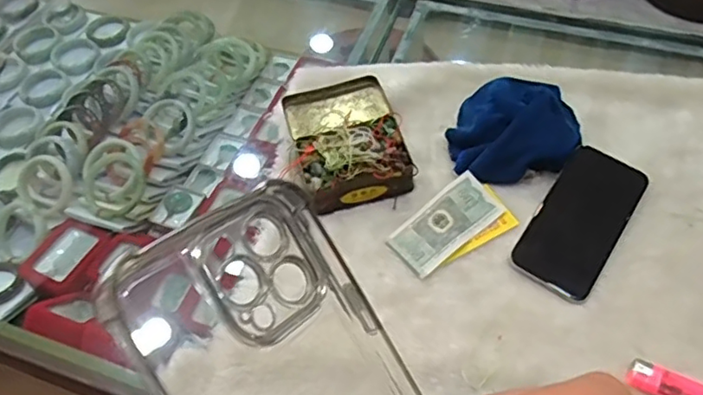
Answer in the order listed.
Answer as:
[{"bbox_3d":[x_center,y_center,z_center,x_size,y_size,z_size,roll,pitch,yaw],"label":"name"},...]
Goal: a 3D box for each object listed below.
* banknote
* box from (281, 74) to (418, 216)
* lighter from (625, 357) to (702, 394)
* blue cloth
[{"bbox_3d":[0.091,0.024,0.559,0.110,0.013,0.052,-37,61,-18],"label":"banknote"},{"bbox_3d":[-0.008,-0.068,0.611,0.113,0.041,0.165,-14,57,-5],"label":"box"},{"bbox_3d":[0.264,0.153,0.464,0.084,0.010,0.023,21,61,17],"label":"lighter"},{"bbox_3d":[0.165,-0.075,0.598,0.131,0.050,0.117,-8,56,-1],"label":"blue cloth"}]

